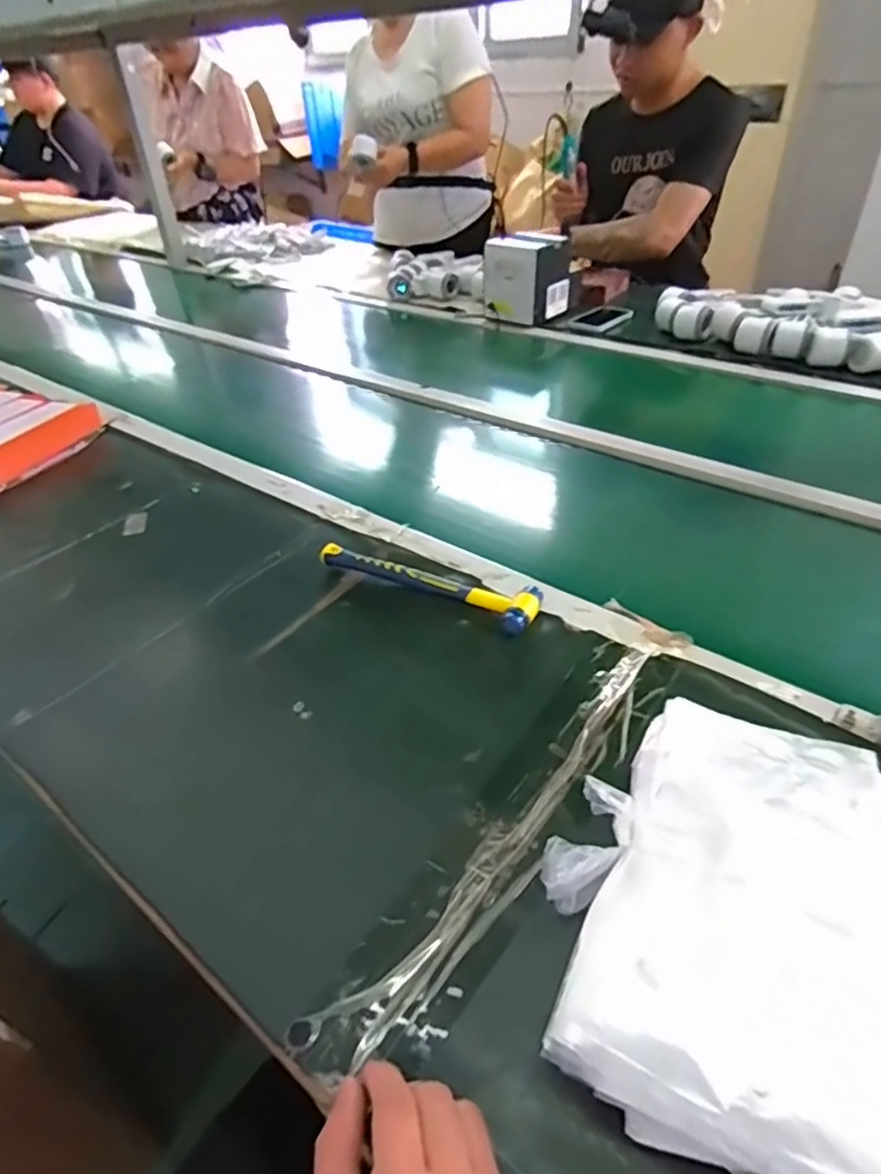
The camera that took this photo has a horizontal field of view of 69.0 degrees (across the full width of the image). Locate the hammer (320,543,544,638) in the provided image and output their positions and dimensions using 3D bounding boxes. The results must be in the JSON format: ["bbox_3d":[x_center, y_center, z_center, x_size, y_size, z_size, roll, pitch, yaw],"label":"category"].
[{"bbox_3d":[-0.012,-0.009,0.667,0.242,0.026,0.059,20,46,26],"label":"hammer"}]

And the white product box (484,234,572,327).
[{"bbox_3d":[0.178,-0.622,1.310,0.147,0.159,0.119,-33,48,-30],"label":"white product box"}]

